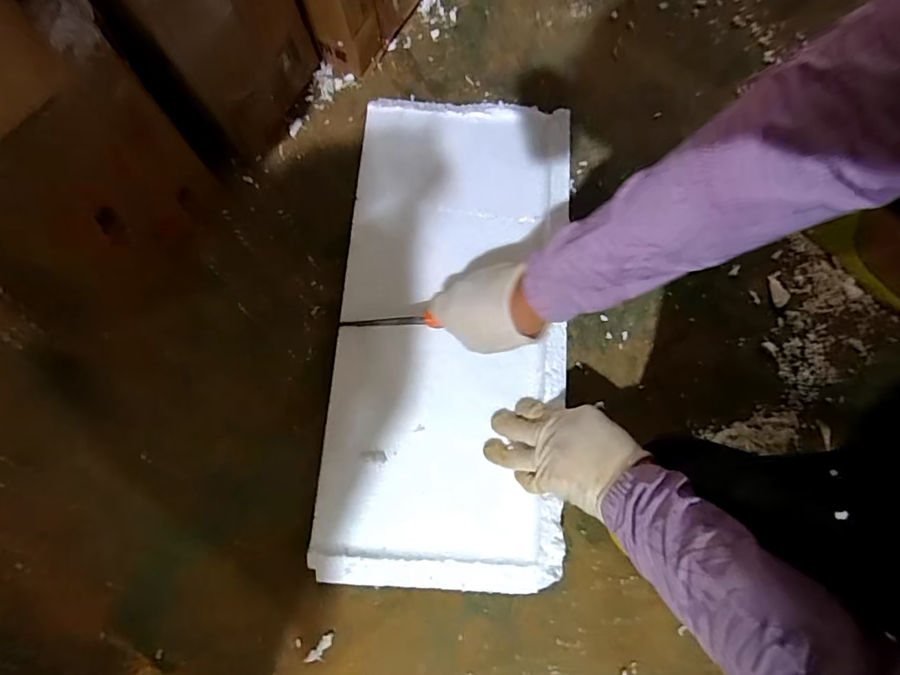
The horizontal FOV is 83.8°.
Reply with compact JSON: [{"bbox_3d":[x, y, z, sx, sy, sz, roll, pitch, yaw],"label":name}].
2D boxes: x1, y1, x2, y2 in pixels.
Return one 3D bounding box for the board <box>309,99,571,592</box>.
[{"bbox_3d":[0.002,-0.021,0.525,0.226,0.044,0.496,5,76,0],"label":"board"}]

